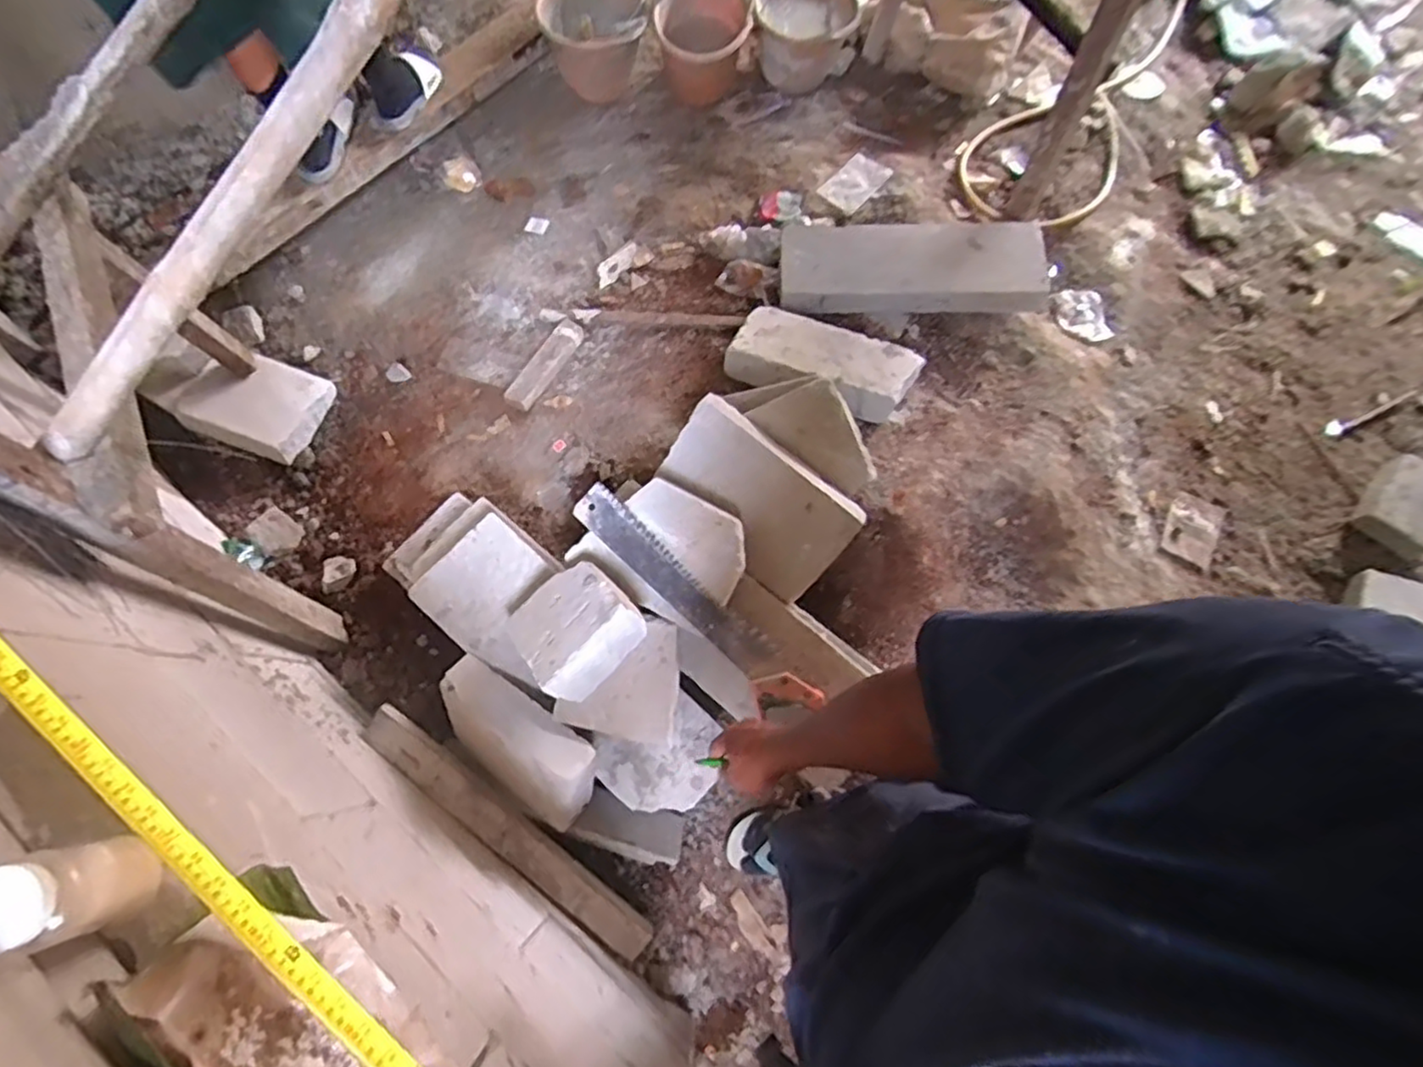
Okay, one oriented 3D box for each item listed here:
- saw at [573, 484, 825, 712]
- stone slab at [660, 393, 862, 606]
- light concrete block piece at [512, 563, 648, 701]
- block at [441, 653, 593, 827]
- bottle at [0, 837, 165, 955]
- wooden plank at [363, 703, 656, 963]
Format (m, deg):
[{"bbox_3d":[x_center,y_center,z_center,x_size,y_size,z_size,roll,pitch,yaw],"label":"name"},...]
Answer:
[{"bbox_3d":[-0.028,0.114,1.077,0.485,0.020,0.079,43,94,0],"label":"saw"},{"bbox_3d":[0.071,-0.053,1.130,0.331,0.040,0.199,38,101,0],"label":"stone slab"},{"bbox_3d":[-0.212,0.140,1.044,0.175,0.075,0.203,-49,42,-4],"label":"light concrete block piece"},{"bbox_3d":[-0.316,0.335,1.083,0.291,0.129,0.148,35,75,9],"label":"block"},{"bbox_3d":[-0.472,0.264,0.497,0.058,0.101,0.062,-18,74,-7],"label":"bottle"},{"bbox_3d":[-0.325,0.490,1.109,0.572,0.028,0.065,42,76,-4],"label":"wooden plank"}]

